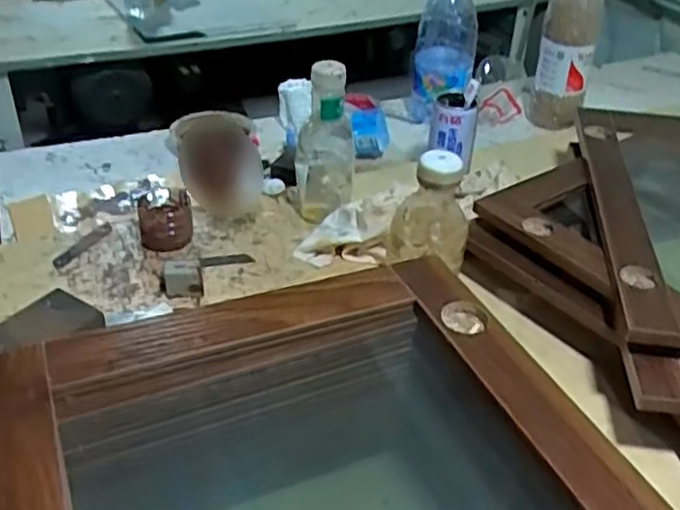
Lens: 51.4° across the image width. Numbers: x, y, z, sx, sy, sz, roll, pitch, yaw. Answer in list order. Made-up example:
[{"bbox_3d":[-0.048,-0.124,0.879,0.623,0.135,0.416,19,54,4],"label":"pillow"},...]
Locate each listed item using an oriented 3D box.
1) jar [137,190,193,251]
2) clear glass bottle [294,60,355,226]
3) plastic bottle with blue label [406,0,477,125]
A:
[{"bbox_3d":[-0.211,-0.044,0.847,0.066,0.047,0.082,-6,36,-11],"label":"jar"},{"bbox_3d":[-0.017,-0.123,0.834,0.068,0.212,0.057,2,35,0],"label":"clear glass bottle"},{"bbox_3d":[0.163,-0.326,1.116,0.097,0.217,0.072,9,36,9],"label":"plastic bottle with blue label"}]

